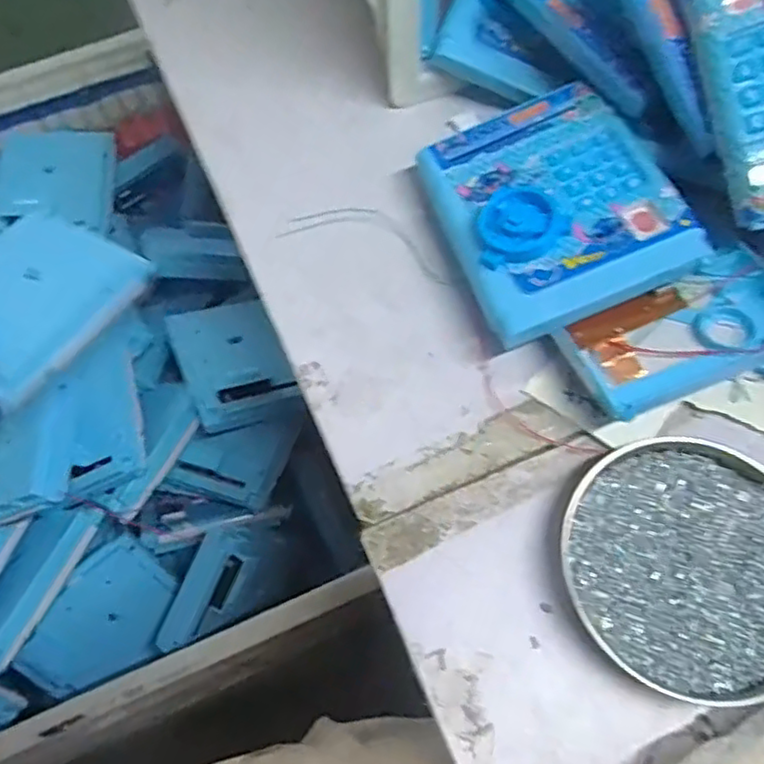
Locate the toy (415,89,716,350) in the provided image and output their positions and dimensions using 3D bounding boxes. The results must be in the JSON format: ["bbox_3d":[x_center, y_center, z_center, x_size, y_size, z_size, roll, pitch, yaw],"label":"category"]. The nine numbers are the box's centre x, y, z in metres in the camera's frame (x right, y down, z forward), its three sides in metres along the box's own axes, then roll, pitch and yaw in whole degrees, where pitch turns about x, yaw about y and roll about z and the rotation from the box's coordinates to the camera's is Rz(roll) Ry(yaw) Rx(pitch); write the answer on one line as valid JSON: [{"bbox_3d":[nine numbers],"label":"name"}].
[{"bbox_3d":[0.105,-0.116,0.421,0.130,0.028,0.158,-23,61,4],"label":"toy"}]

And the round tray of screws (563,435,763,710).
[{"bbox_3d":[0.170,0.097,0.366,0.135,0.019,0.131,-1,66,3],"label":"round tray of screws"}]

